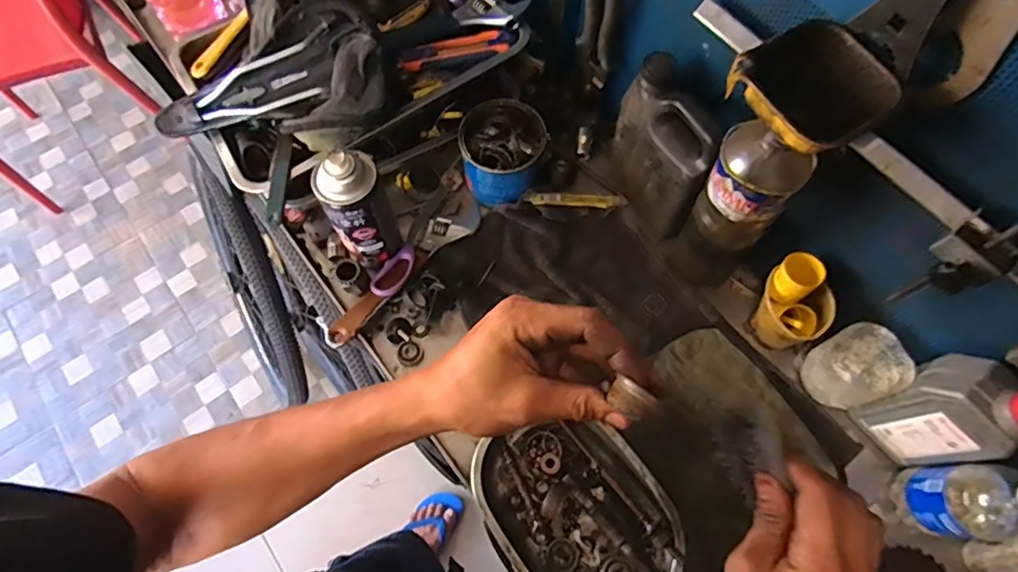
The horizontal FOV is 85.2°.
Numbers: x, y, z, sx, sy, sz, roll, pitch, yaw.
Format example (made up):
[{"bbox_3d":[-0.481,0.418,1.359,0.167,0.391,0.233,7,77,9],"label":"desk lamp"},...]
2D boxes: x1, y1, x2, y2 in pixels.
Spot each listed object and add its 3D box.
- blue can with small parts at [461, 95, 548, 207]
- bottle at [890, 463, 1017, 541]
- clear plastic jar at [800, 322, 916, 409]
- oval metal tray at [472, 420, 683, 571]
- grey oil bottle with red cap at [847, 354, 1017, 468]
[{"bbox_3d":[-0.008,-0.161,0.671,0.097,0.080,0.095,0,67,0],"label":"blue can with small parts"},{"bbox_3d":[0.415,0.194,0.497,0.058,0.165,0.064,-2,67,0],"label":"bottle"},{"bbox_3d":[0.350,0.087,0.571,0.066,0.088,0.070,0,67,0],"label":"clear plastic jar"},{"bbox_3d":[0.066,0.222,0.548,0.154,0.040,0.216,-38,72,-14],"label":"oval metal tray"},{"bbox_3d":[0.404,0.117,0.513,0.056,0.167,0.081,-35,71,-13],"label":"grey oil bottle with red cap"}]

